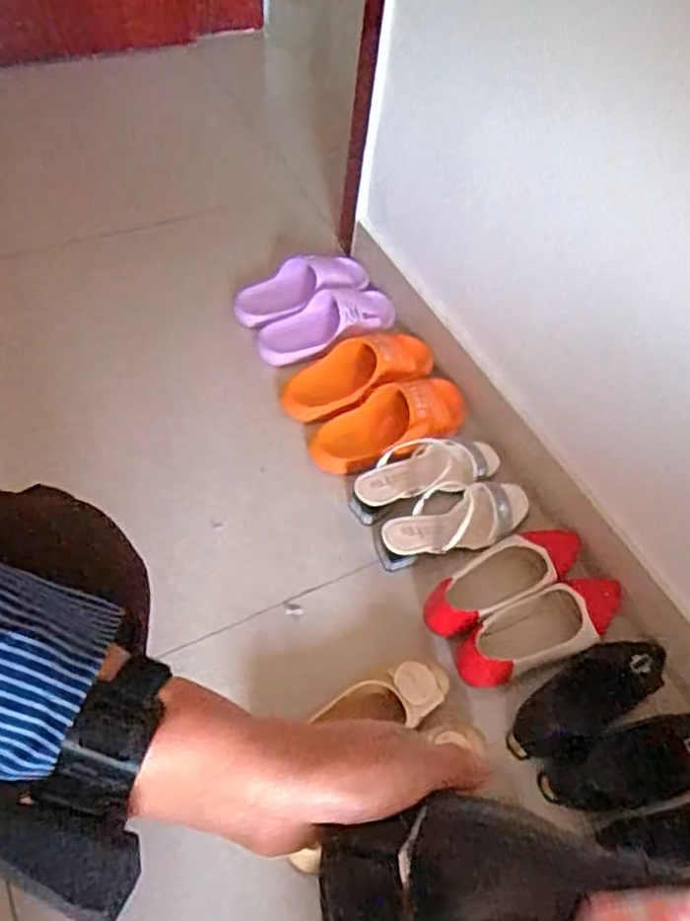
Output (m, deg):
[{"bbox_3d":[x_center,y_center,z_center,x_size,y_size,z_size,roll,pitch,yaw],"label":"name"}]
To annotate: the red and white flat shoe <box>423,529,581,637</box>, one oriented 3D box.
[{"bbox_3d":[0.212,0.151,0.937,0.253,0.050,0.085,-27,62,-23],"label":"red and white flat shoe"}]

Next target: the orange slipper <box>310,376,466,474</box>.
[{"bbox_3d":[0.081,-0.059,1.061,0.259,0.068,0.117,-26,61,-22],"label":"orange slipper"}]

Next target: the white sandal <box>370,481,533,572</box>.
[{"bbox_3d":[0.157,0.076,0.976,0.237,0.060,0.093,-17,59,-18],"label":"white sandal"}]

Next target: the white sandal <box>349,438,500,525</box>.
[{"bbox_3d":[0.119,0.015,1.016,0.239,0.071,0.089,-21,60,-20],"label":"white sandal"}]

